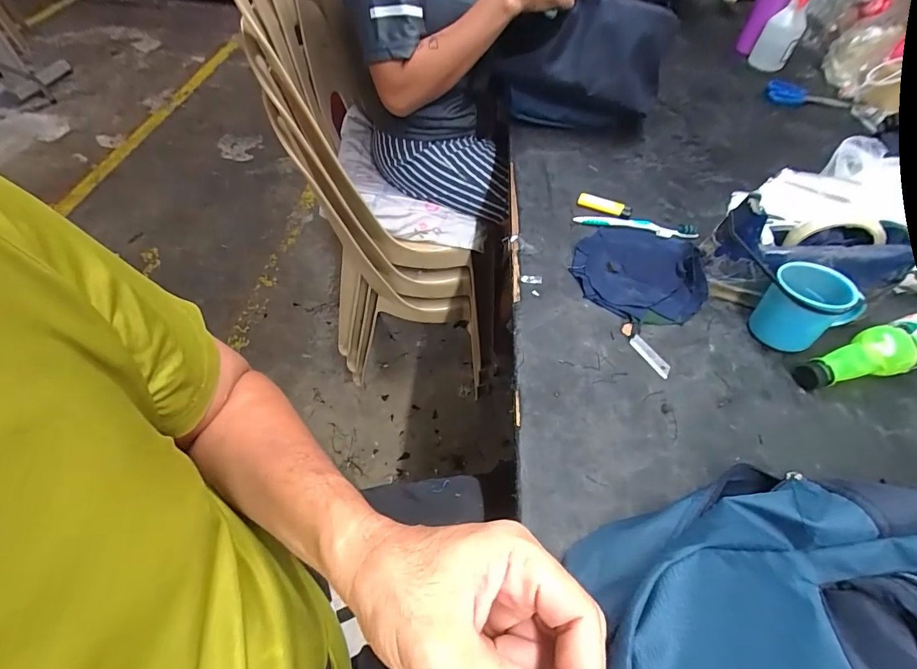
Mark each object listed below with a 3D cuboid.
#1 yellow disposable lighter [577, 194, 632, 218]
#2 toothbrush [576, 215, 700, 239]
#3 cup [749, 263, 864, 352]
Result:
[{"bbox_3d":[0.223,-0.196,0.643,0.080,0.010,0.028,22,55,12],"label":"yellow disposable lighter"},{"bbox_3d":[0.260,-0.163,0.617,0.174,0.012,0.027,9,53,3],"label":"toothbrush"},{"bbox_3d":[0.393,-0.032,0.485,0.081,0.081,0.077,-18,56,-16],"label":"cup"}]

